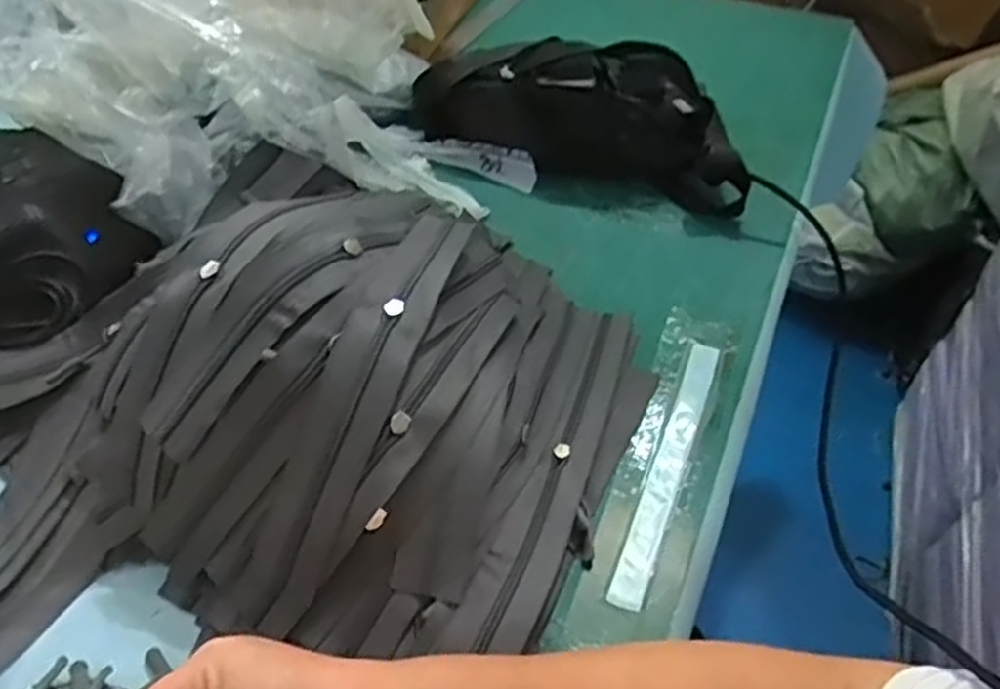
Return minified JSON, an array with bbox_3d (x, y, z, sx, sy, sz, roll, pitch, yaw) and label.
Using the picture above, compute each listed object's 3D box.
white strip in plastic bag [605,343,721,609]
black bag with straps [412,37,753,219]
[{"bbox_3d":[0.109,0.072,0.495,0.020,0.005,0.209,18,49,14],"label":"white strip in plastic bag"},{"bbox_3d":[0.085,-0.223,0.721,0.314,0.074,0.149,18,49,14],"label":"black bag with straps"}]

